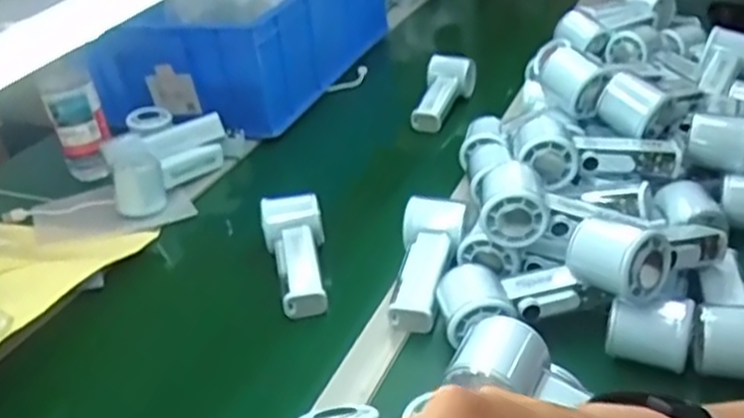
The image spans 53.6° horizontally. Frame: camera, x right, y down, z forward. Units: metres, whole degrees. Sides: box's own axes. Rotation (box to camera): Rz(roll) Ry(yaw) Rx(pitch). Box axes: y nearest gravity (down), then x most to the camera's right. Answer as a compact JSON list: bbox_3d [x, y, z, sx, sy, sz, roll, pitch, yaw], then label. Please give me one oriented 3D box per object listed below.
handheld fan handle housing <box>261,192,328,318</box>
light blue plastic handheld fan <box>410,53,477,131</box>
[{"bbox_3d":[-0.073,0.042,0.717,0.059,0.058,0.134,-10,32,-5],"label":"handheld fan handle housing"},{"bbox_3d":[0.101,-0.159,1.028,0.070,0.060,0.148,2,33,16],"label":"light blue plastic handheld fan"}]

